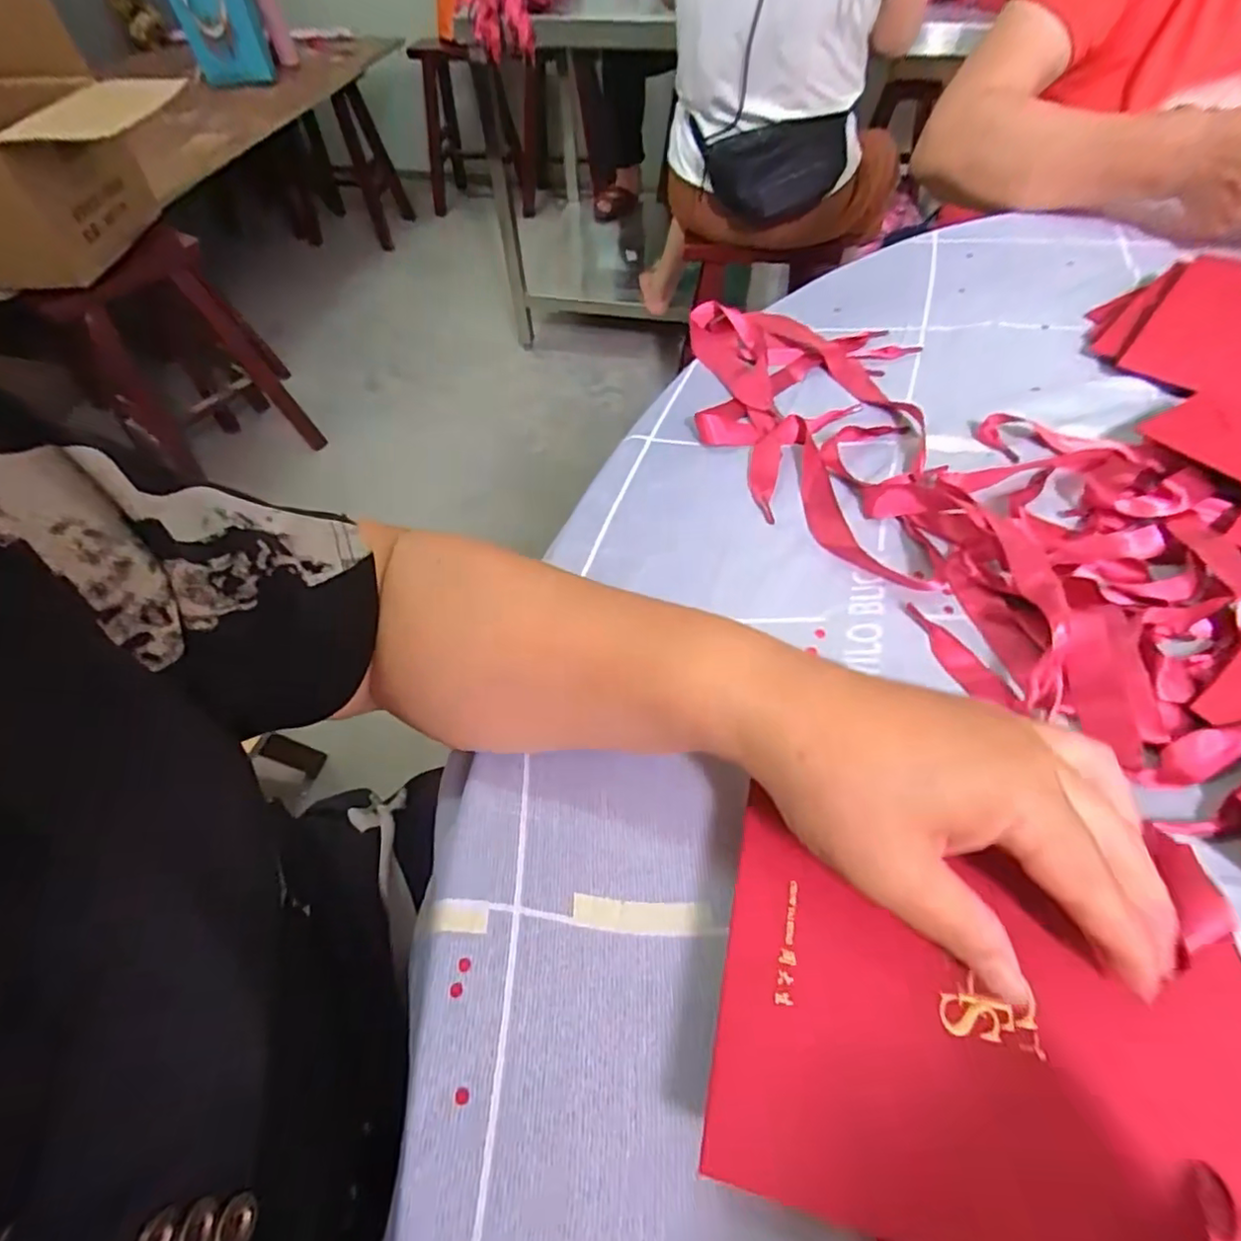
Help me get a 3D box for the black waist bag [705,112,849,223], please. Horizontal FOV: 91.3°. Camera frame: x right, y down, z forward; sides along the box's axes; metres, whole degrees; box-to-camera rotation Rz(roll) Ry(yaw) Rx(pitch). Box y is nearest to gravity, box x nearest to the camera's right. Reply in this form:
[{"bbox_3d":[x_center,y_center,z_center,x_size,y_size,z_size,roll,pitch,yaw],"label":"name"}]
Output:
[{"bbox_3d":[0.285,-0.827,1.127,0.247,0.143,0.073,2,55,3],"label":"black waist bag"}]

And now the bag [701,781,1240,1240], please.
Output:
[{"bbox_3d":[0.121,0.137,0.199,0.170,0.011,0.115,10,56,10],"label":"bag"}]

